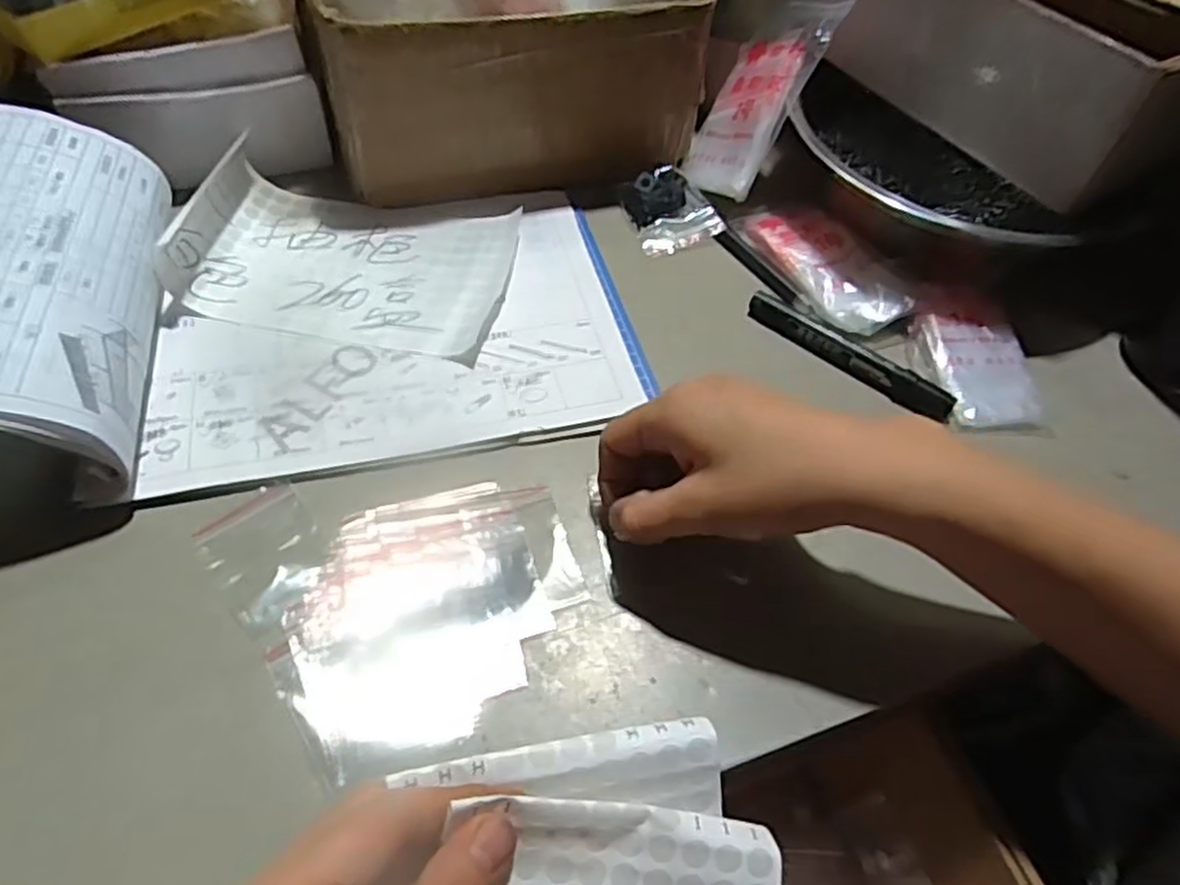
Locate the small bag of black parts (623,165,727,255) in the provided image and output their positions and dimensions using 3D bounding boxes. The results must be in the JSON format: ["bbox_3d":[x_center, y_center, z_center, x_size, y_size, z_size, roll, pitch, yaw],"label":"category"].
[{"bbox_3d":[0.058,-0.161,0.513,0.057,0.025,0.064,-19,57,-18],"label":"small bag of black parts"}]

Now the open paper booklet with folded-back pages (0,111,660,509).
[{"bbox_3d":[-0.206,-0.091,0.397,0.460,0.081,0.235,-11,55,-12],"label":"open paper booklet with folded-back pages"}]

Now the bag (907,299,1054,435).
[{"bbox_3d":[0.233,-0.047,0.442,0.062,0.017,0.087,-7,54,-10],"label":"bag"}]

